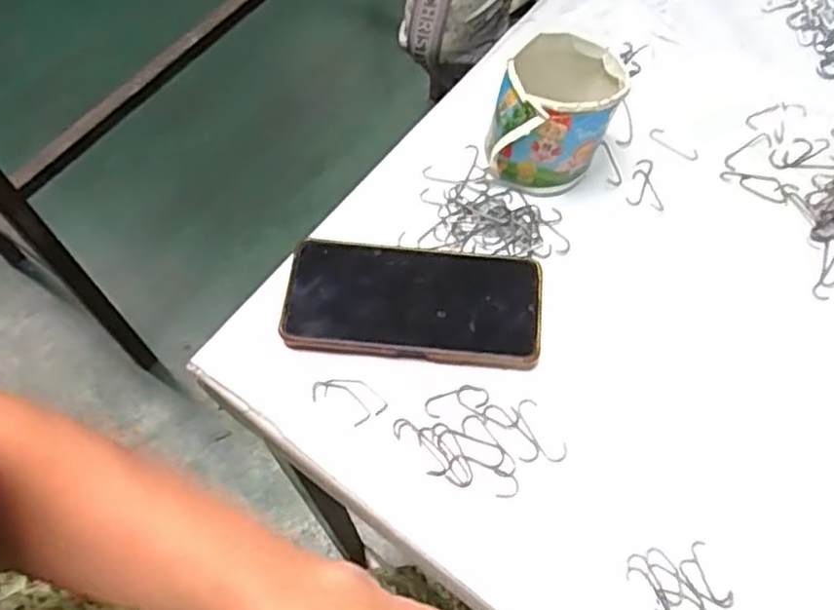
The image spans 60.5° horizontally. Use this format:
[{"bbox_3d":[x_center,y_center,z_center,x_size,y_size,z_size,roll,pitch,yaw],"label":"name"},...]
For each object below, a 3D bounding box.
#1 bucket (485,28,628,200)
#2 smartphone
[{"bbox_3d":[0.100,-0.135,0.514,0.080,0.074,0.093,21,64,12],"label":"bucket"},{"bbox_3d":[-0.002,-0.001,0.479,0.167,0.012,0.079,4,62,4],"label":"smartphone"}]

